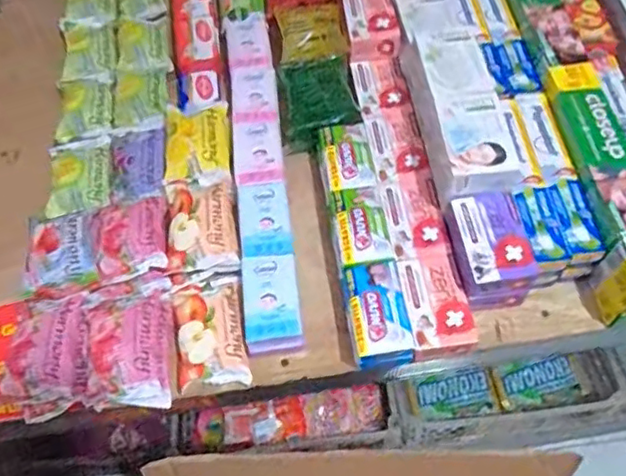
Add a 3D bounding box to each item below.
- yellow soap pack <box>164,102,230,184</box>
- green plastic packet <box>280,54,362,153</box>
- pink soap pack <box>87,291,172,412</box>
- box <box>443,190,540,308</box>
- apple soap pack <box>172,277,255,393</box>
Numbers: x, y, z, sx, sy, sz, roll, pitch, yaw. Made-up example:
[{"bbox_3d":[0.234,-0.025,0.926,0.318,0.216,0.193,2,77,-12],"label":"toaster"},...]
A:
[{"bbox_3d":[-0.122,-0.102,0.639,0.065,0.032,0.109,-8,59,0],"label":"yellow soap pack"},{"bbox_3d":[0.006,-0.152,0.671,0.076,0.045,0.098,-7,59,0],"label":"green plastic packet"},{"bbox_3d":[-0.164,0.096,0.533,0.068,0.038,0.104,-9,59,-1],"label":"pink soap pack"},{"bbox_3d":[0.161,0.005,0.549,0.067,0.032,0.094,-14,59,-4],"label":"box"},{"bbox_3d":[-0.095,0.084,0.555,0.061,0.027,0.100,-10,59,-1],"label":"apple soap pack"}]

